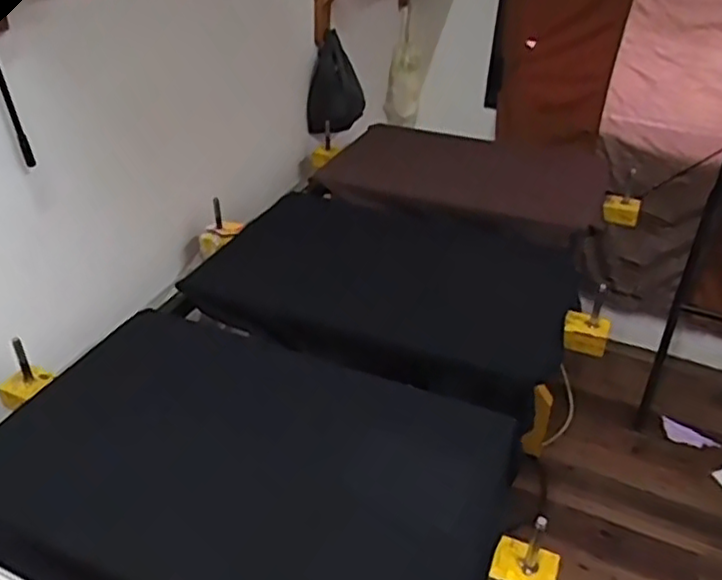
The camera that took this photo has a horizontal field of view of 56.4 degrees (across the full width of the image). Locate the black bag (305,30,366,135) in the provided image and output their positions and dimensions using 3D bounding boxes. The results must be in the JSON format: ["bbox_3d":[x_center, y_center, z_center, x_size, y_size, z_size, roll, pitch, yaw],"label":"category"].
[{"bbox_3d":[-0.056,-0.475,1.599,0.125,0.219,0.066,21,38,25],"label":"black bag"}]

